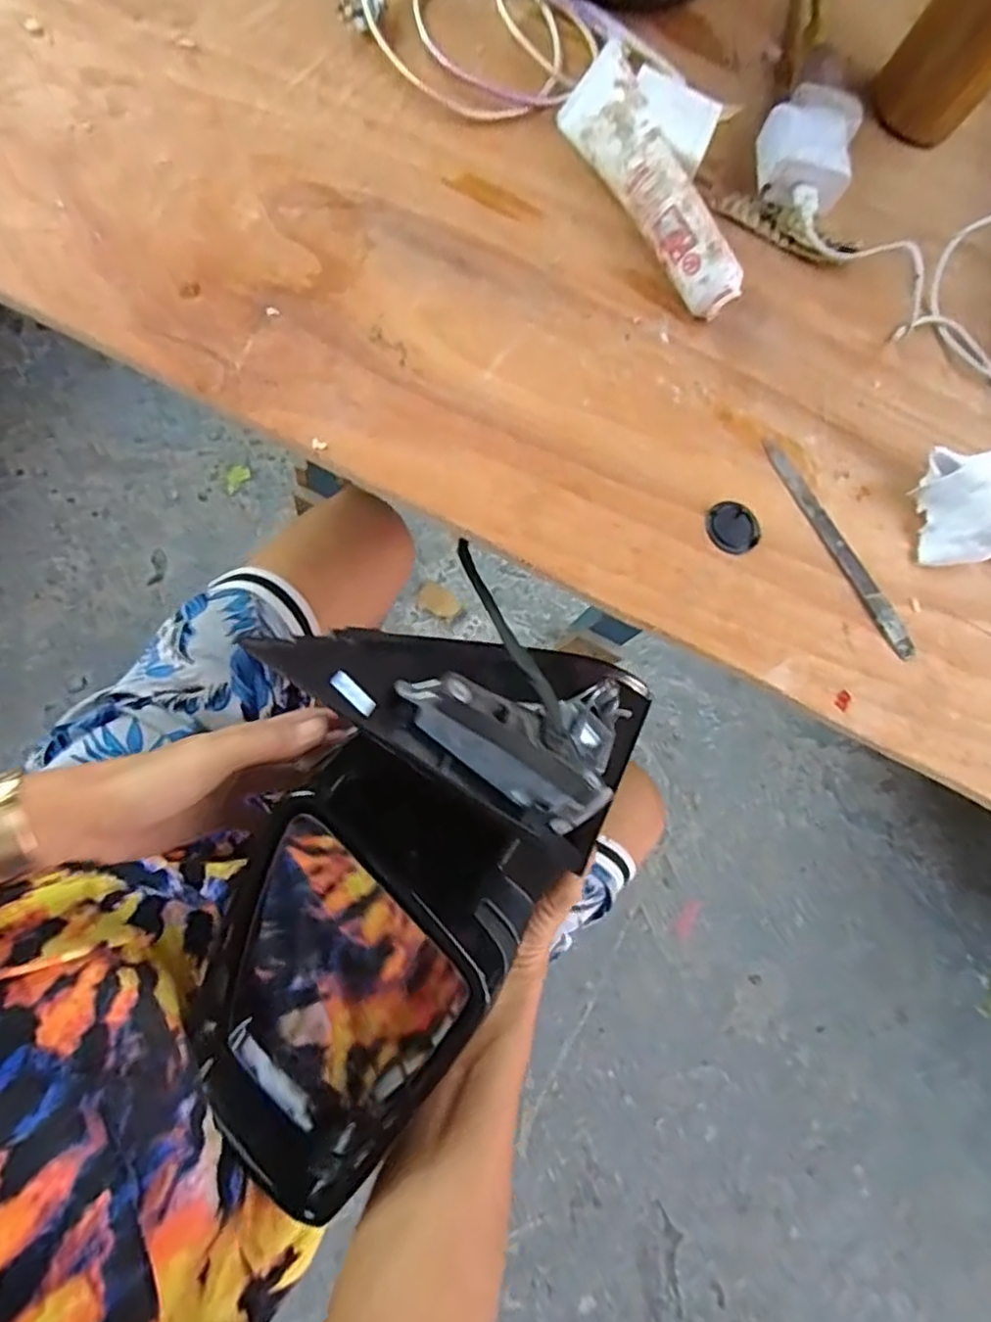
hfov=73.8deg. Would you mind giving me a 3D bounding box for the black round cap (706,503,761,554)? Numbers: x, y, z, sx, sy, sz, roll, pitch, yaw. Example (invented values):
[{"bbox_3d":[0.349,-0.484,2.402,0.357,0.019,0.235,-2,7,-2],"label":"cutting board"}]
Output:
[{"bbox_3d":[0.135,-0.077,0.373,0.031,0.004,0.030,-22,74,-10],"label":"black round cap"}]

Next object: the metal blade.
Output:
[{"bbox_3d":[0.200,-0.066,0.384,0.014,0.005,0.145,-29,83,-14],"label":"metal blade"}]

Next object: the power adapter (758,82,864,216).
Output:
[{"bbox_3d":[0.200,-0.330,0.429,0.060,0.034,0.080,16,72,3],"label":"power adapter"}]

